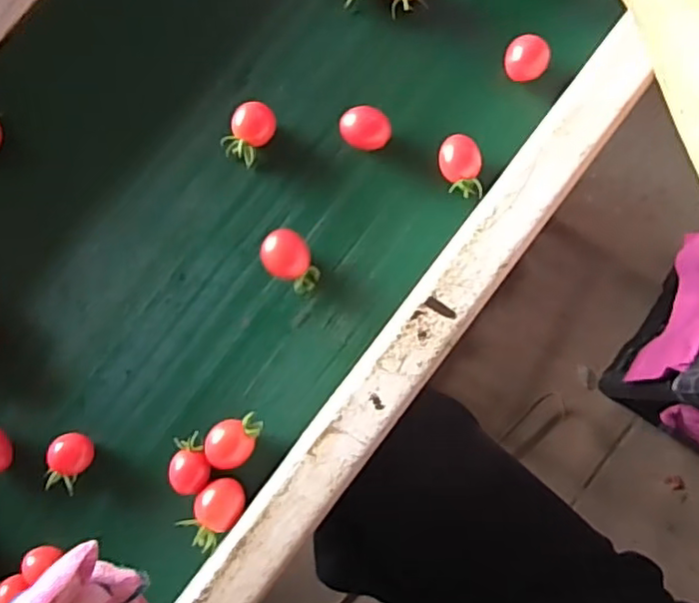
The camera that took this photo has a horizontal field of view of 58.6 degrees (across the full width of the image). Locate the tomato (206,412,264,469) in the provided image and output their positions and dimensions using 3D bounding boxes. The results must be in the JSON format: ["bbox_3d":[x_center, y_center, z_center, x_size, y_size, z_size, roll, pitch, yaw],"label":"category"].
[{"bbox_3d":[-0.067,0.083,0.370,0.033,0.022,0.027,-13,85,0],"label":"tomato"}]

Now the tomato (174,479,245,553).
[{"bbox_3d":[-0.077,0.122,0.364,0.027,0.026,0.036,38,87,4],"label":"tomato"}]

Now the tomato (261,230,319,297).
[{"bbox_3d":[-0.034,-0.025,0.379,0.038,0.022,0.028,37,87,4],"label":"tomato"}]

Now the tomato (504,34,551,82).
[{"bbox_3d":[0.111,-0.151,0.391,0.026,0.021,0.025,0,85,1],"label":"tomato"}]

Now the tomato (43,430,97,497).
[{"bbox_3d":[-0.165,0.095,0.368,0.023,0.018,0.035,23,86,3],"label":"tomato"}]

